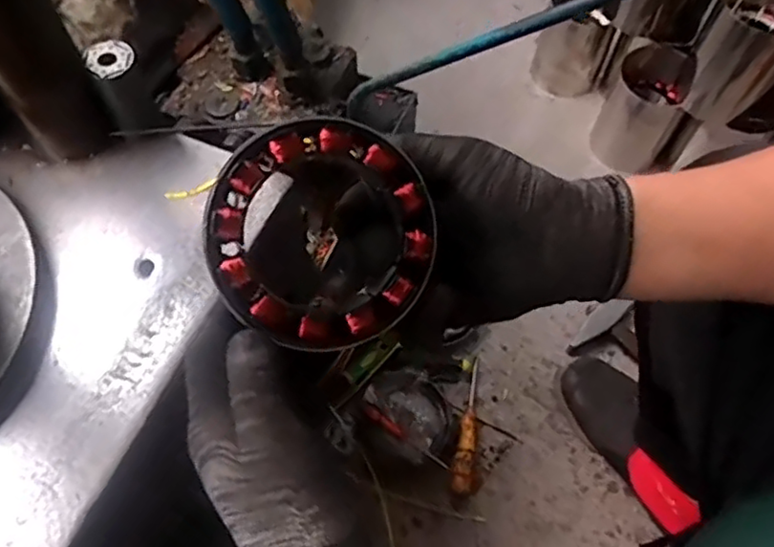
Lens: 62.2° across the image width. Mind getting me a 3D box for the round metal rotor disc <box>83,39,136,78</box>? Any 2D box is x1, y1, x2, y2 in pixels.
[{"bbox_3d":[-0.209,-0.161,0.480,0.035,0.007,0.034,24,65,12],"label":"round metal rotor disc"}]

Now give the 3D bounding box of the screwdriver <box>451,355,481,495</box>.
[{"bbox_3d":[0.109,0.199,0.862,0.030,0.033,0.186,8,63,4],"label":"screwdriver"}]

